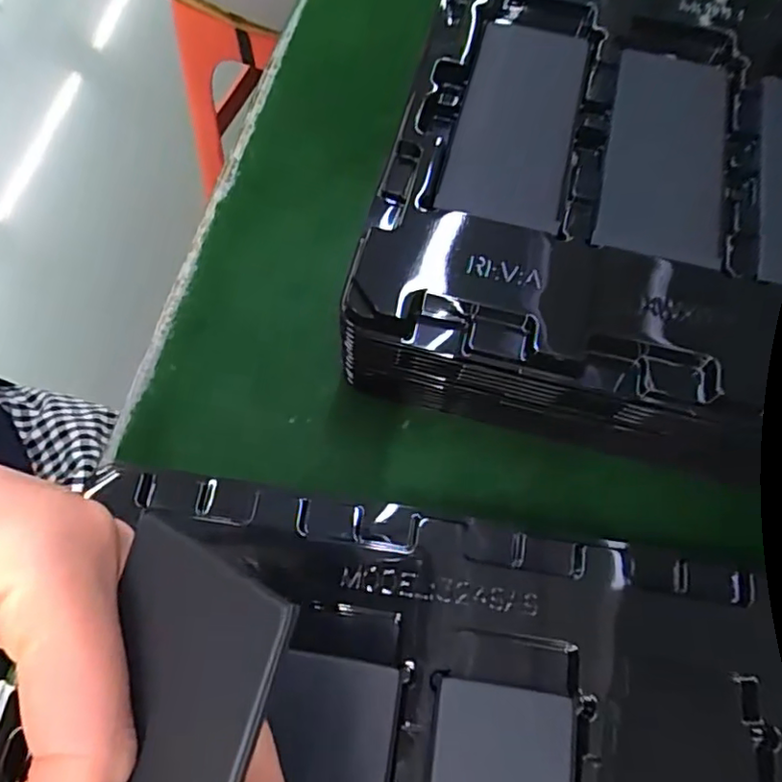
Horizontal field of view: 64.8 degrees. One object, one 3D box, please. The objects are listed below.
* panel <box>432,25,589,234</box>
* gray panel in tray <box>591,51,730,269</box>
[{"bbox_3d":[0.053,-0.115,0.255,0.047,0.006,0.111,13,69,5],"label":"panel"},{"bbox_3d":[0.112,-0.099,0.249,0.046,0.006,0.112,14,70,5],"label":"gray panel in tray"}]

